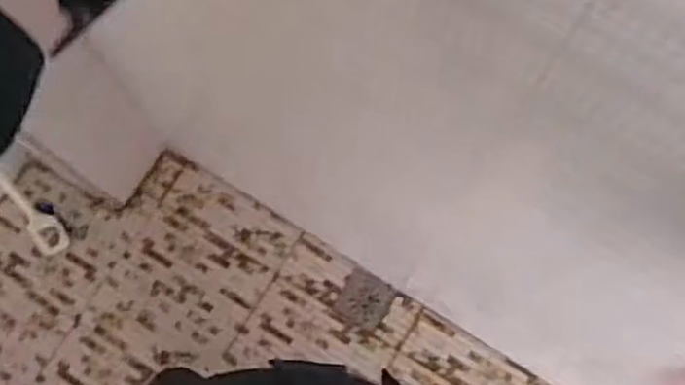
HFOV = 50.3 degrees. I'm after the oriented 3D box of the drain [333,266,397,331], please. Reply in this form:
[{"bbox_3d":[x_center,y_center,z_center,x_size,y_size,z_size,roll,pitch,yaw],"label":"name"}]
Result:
[{"bbox_3d":[0.047,0.225,1.518,0.099,0.020,0.103,27,77,7],"label":"drain"}]

